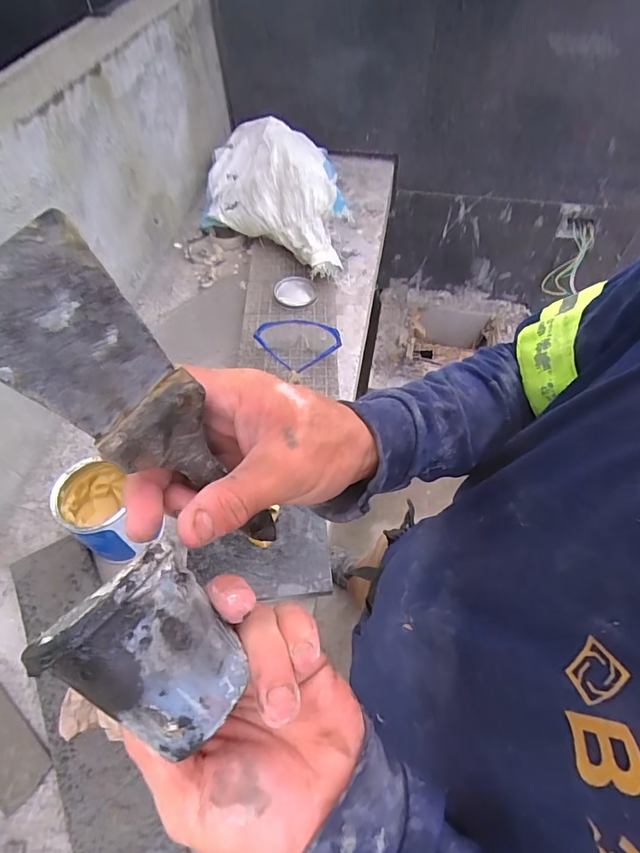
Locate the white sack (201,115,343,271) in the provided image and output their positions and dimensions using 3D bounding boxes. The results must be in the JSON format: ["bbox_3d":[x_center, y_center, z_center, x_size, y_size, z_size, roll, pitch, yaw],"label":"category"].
[{"bbox_3d":[-0.109,-0.520,0.977,0.314,0.148,0.446,-1,55,-1],"label":"white sack"}]

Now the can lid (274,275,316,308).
[{"bbox_3d":[-0.050,-0.267,0.893,0.082,0.014,0.084,2,62,-5],"label":"can lid"}]

